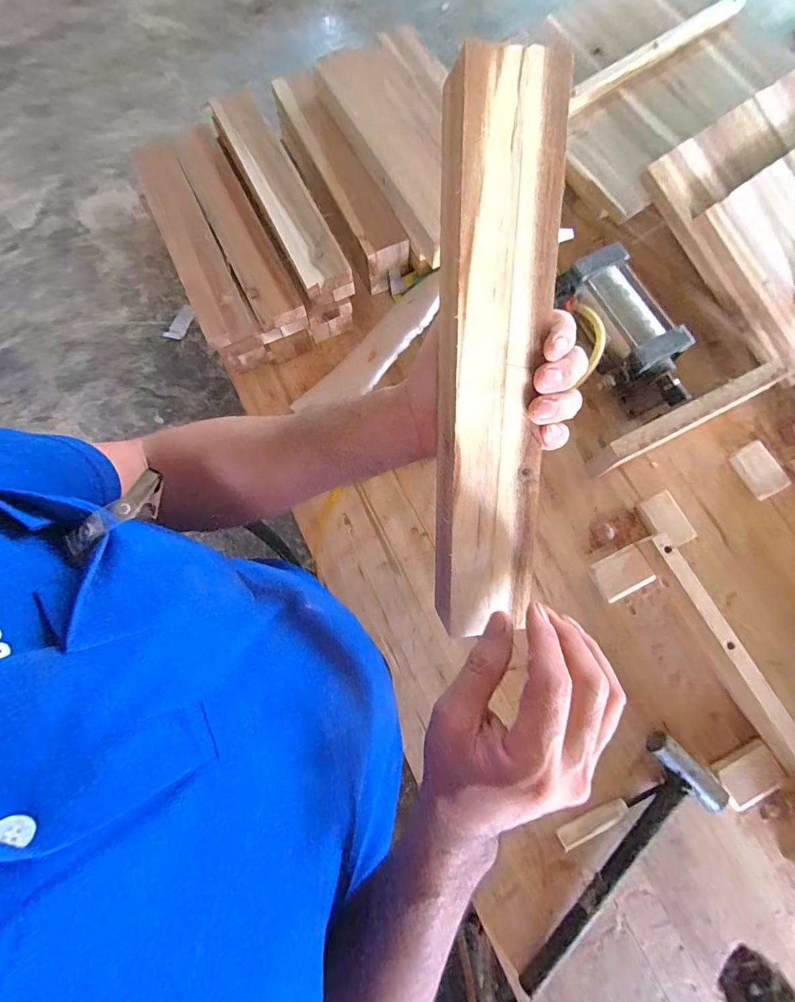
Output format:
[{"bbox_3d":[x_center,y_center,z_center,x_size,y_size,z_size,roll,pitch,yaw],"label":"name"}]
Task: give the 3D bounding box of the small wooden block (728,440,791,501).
[{"bbox_3d":[0.481,-0.040,0.584,0.037,0.024,0.070,-28,78,-5],"label":"small wooden block"}]

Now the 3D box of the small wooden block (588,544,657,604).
[{"bbox_3d":[0.282,0.093,0.556,0.069,0.017,0.052,-26,80,-7],"label":"small wooden block"}]

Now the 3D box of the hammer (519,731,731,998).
[{"bbox_3d":[0.244,0.403,0.476,0.088,0.029,0.293,40,80,7],"label":"hammer"}]

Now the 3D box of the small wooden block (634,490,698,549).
[{"bbox_3d":[0.347,0.026,0.571,0.044,0.022,0.067,-26,80,-7],"label":"small wooden block"}]

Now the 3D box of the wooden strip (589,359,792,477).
[{"bbox_3d":[0.367,-0.103,0.570,0.248,0.083,0.027,-26,78,-4],"label":"wooden strip"}]

